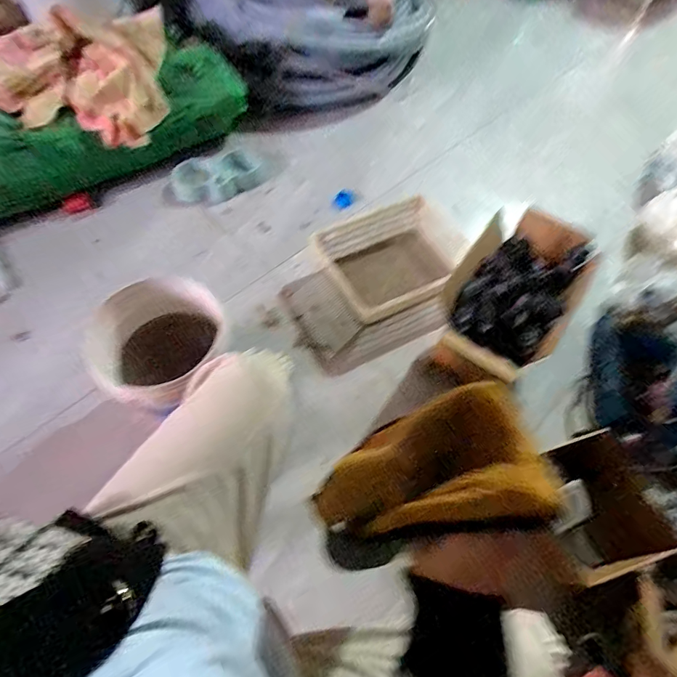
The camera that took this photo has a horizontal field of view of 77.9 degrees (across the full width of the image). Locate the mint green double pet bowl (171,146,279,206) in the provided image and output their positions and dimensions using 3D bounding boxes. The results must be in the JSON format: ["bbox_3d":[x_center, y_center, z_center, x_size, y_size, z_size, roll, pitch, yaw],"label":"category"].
[{"bbox_3d":[-0.379,-0.530,1.380,0.311,0.125,0.165,-39,66,-22],"label":"mint green double pet bowl"}]

